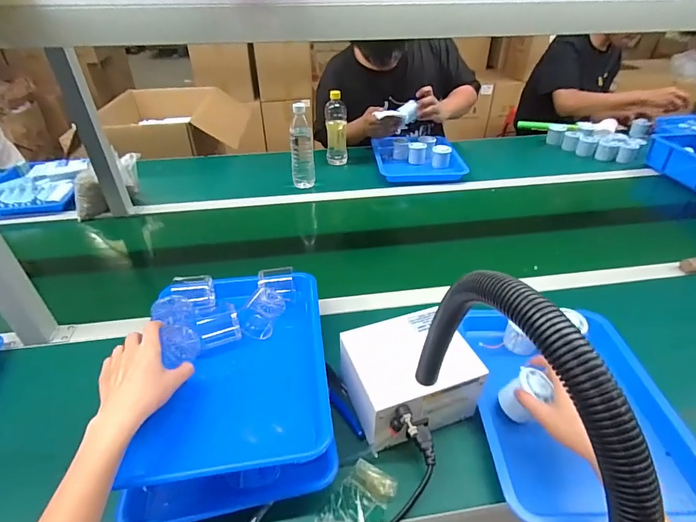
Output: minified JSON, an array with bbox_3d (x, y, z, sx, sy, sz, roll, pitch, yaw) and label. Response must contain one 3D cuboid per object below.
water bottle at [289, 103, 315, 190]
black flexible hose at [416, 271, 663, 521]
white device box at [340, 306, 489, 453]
[{"bbox_3d":[-0.128,-0.313,1.087,0.061,0.217,0.054,-9,38,-10],"label":"water bottle"},{"bbox_3d":[0.137,0.116,0.322,0.028,0.206,0.255,-13,39,-15],"label":"black flexible hose"},{"bbox_3d":[0.082,0.159,0.547,0.159,0.113,0.133,-16,40,-18],"label":"white device box"}]

